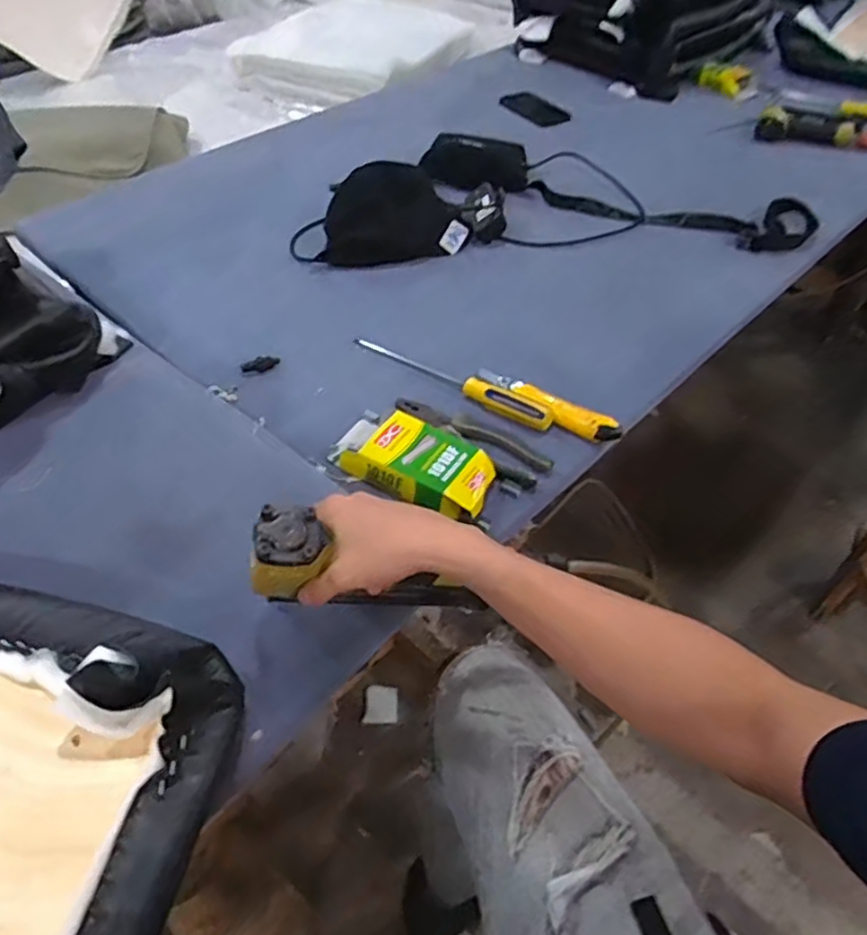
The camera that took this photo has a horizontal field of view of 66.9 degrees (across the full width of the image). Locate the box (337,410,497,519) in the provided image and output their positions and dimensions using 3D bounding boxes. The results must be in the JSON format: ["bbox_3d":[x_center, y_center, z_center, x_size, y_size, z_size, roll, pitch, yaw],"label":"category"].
[{"bbox_3d":[-0.013,-0.007,0.698,0.155,0.032,0.086,24,53,20],"label":"box"}]

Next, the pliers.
[{"bbox_3d":[0.039,-0.035,0.739,0.189,0.026,0.053,29,55,23],"label":"pliers"}]

